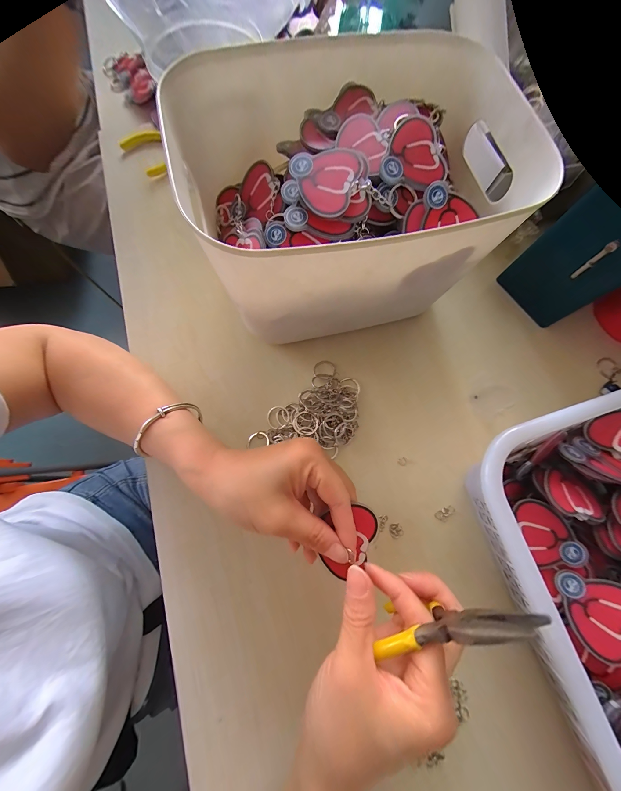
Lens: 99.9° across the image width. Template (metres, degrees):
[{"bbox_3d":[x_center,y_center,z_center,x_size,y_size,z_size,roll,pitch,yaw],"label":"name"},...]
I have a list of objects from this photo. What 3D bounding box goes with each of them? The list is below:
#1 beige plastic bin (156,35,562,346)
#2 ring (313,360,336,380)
[{"bbox_3d":[0.034,-0.165,0.236,0.245,0.129,0.188,-17,76,-6],"label":"beige plastic bin"},{"bbox_3d":[0.016,-0.028,0.287,0.024,0.004,0.023,0,75,-2],"label":"ring"}]

